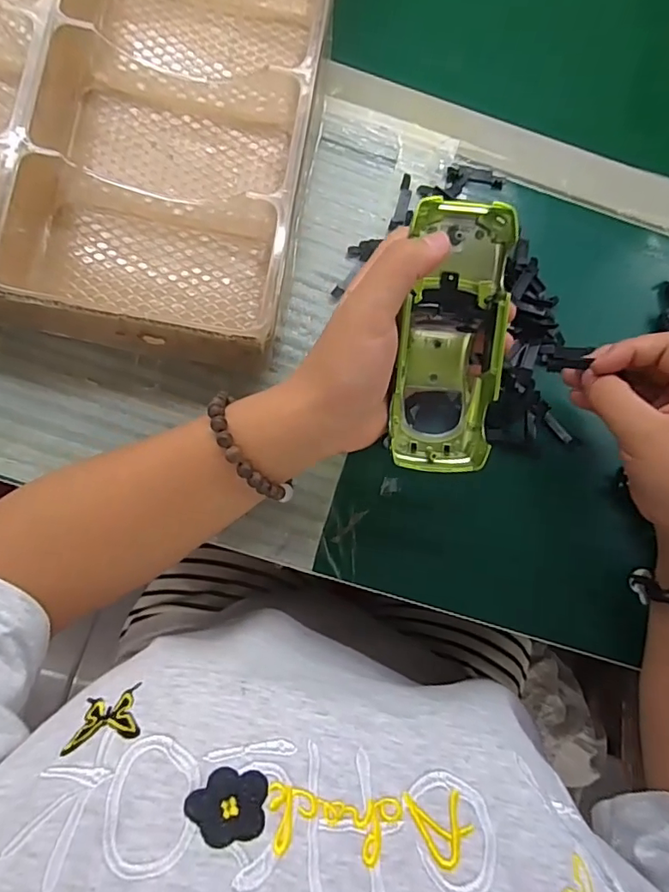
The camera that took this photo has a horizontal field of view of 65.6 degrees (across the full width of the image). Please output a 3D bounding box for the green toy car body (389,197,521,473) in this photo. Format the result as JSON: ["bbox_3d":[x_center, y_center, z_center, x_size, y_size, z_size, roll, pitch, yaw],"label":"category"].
[{"bbox_3d":[0.058,-0.055,0.272,0.051,0.039,0.130,4,106,-7],"label":"green toy car body"}]

